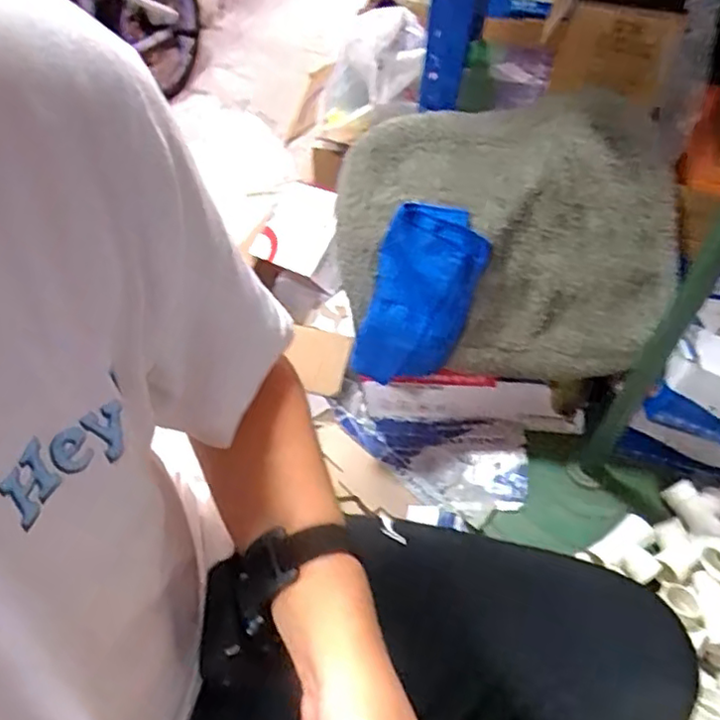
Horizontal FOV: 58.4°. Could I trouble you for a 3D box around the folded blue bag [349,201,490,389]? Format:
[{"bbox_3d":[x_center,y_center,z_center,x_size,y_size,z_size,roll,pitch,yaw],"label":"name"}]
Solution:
[{"bbox_3d":[0.093,-0.090,1.033,0.157,0.305,0.030,15,28,-1],"label":"folded blue bag"}]

